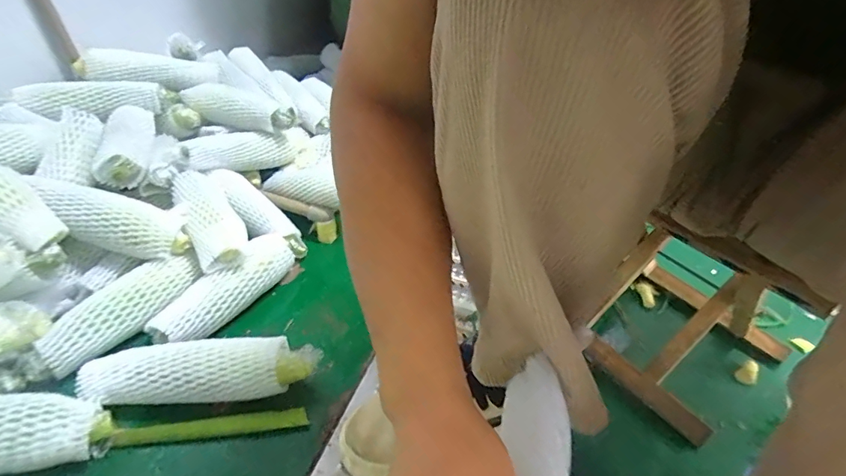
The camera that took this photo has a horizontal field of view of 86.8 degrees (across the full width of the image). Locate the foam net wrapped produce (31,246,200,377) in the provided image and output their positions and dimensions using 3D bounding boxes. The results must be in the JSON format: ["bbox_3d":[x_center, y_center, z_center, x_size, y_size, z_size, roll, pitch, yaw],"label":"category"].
[{"bbox_3d":[-0.377,0.085,0.568,0.059,0.054,0.194,23,41,24],"label":"foam net wrapped produce"}]

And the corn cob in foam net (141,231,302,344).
[{"bbox_3d":[-0.259,0.055,0.623,0.066,0.056,0.247,20,39,20],"label":"corn cob in foam net"}]

